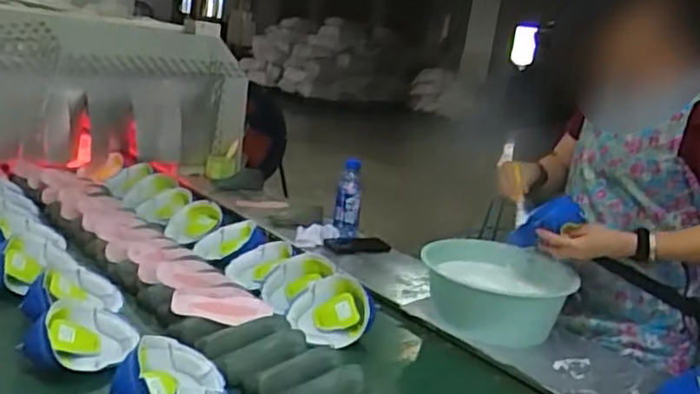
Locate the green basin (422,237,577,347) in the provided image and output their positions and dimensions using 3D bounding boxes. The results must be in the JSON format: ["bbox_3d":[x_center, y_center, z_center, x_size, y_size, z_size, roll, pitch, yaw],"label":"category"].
[{"bbox_3d":[0.296,0.199,1.404,0.295,0.145,0.295,7,14,-2],"label":"green basin"}]

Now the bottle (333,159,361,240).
[{"bbox_3d":[-0.003,0.004,1.821,0.069,0.199,0.073,7,14,0],"label":"bottle"}]

